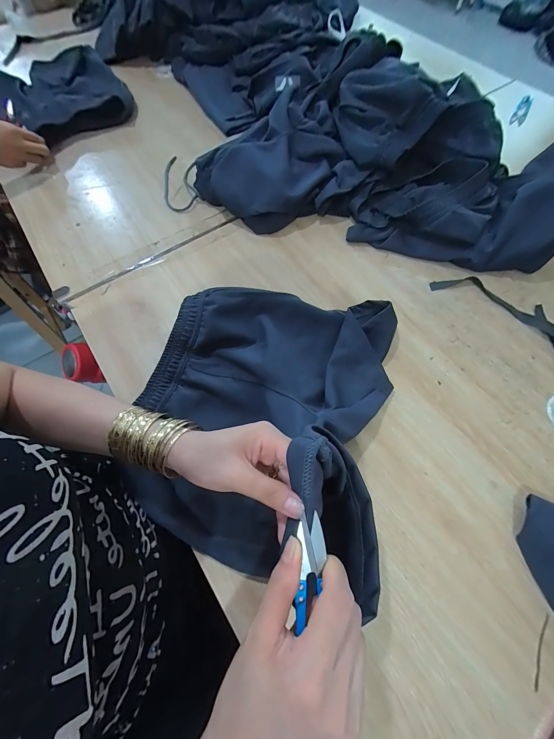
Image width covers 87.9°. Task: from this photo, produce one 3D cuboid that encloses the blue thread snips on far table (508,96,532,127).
[{"bbox_3d":[0.576,-0.606,0.675,0.028,0.009,0.134,30,70,13],"label":"blue thread snips on far table"}]

